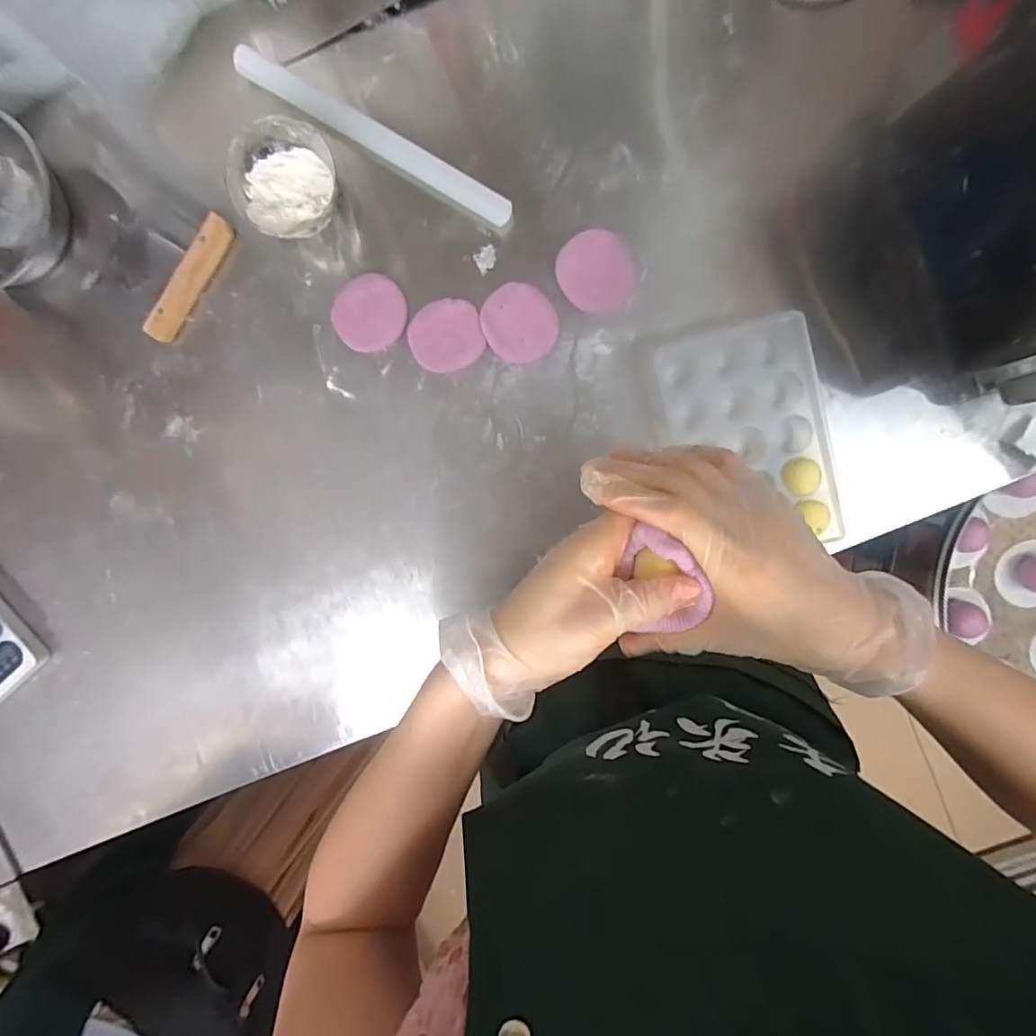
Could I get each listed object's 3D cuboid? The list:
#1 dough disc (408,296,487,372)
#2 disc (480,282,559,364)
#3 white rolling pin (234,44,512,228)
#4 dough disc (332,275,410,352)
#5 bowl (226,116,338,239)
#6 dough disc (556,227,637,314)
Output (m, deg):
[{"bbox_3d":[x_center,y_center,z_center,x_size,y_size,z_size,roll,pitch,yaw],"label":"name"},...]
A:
[{"bbox_3d":[-0.078,-0.198,0.579,0.077,0.010,0.072,0,96,3],"label":"dough disc"},{"bbox_3d":[0.001,-0.209,0.575,0.075,0.012,0.081,0,96,3],"label":"disc"},{"bbox_3d":[-0.146,-0.398,0.558,0.315,0.027,0.029,30,96,0],"label":"white rolling pin"},{"bbox_3d":[-0.162,-0.224,0.581,0.079,0.007,0.077,0,96,3],"label":"dough disc"},{"bbox_3d":[-0.239,-0.347,0.557,0.100,0.054,0.107,2,96,3],"label":"bowl"},{"bbox_3d":[0.085,-0.265,0.573,0.076,0.005,0.085,-32,93,5],"label":"dough disc"}]

